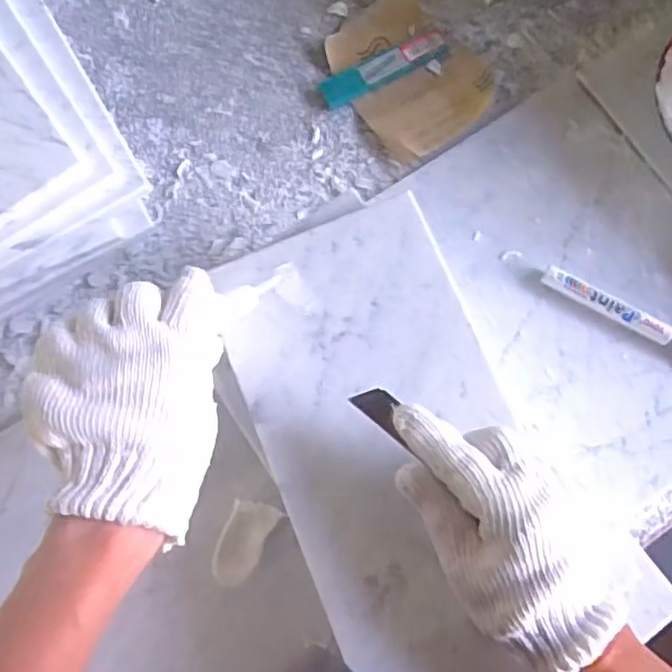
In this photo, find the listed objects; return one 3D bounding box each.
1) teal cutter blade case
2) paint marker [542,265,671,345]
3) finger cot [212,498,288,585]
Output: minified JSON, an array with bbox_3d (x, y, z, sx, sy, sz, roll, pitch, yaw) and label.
[{"bbox_3d":[0.041,-0.226,0.534,0.112,0.011,0.028,-26,79,-1],"label":"teal cutter blade case"},{"bbox_3d":[0.222,-0.011,0.476,0.145,0.019,0.016,30,83,9],"label":"paint marker"},{"bbox_3d":[-0.066,0.145,0.447,0.032,0.005,0.061,26,82,8],"label":"finger cot"}]

